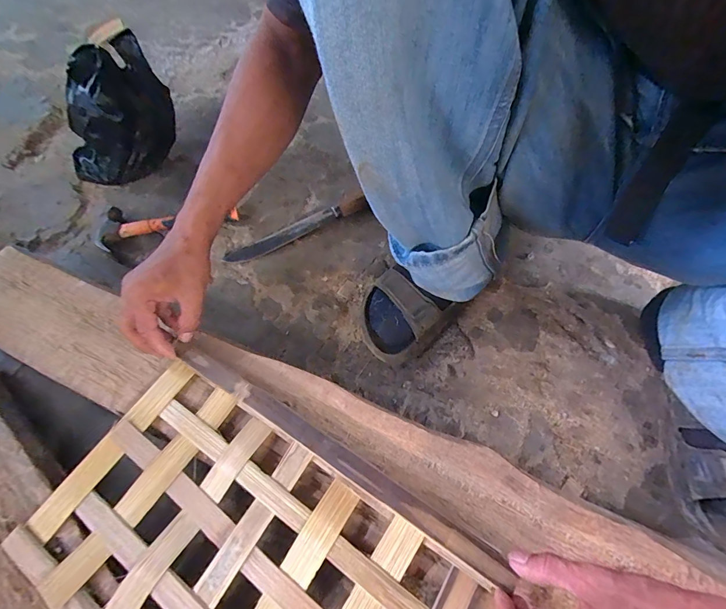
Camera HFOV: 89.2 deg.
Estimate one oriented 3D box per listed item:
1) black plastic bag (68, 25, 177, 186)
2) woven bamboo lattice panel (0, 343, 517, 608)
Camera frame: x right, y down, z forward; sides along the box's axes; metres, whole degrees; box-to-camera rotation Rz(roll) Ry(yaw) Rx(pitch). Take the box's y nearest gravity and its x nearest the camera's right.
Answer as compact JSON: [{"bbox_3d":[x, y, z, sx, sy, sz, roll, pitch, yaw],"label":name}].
[{"bbox_3d":[-0.430,-0.316,0.631,0.203,0.175,0.088,-29,60,-14],"label":"black plastic bag"},{"bbox_3d":[-0.106,0.204,0.304,0.350,0.025,0.225,28,63,19],"label":"woven bamboo lattice panel"}]

